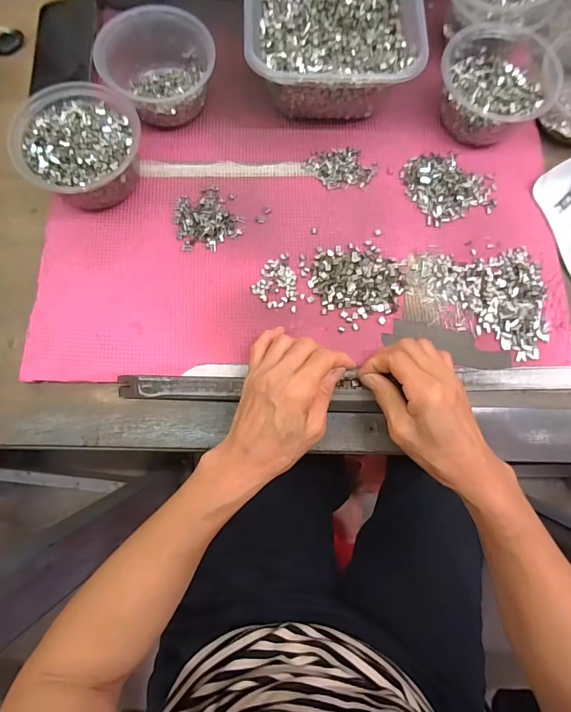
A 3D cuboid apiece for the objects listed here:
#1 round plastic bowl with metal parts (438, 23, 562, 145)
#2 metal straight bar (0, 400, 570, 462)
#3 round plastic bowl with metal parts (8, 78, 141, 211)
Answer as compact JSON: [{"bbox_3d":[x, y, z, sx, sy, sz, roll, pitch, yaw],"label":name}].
[{"bbox_3d":[0.217,-0.281,0.430,0.113,0.063,0.112,0,76,-1],"label":"round plastic bowl with metal parts"},{"bbox_3d":[0.066,0.069,0.383,0.658,0.007,0.046,1,76,0],"label":"metal straight bar"},{"bbox_3d":[-0.199,-0.203,0.404,0.111,0.060,0.114,0,76,-1],"label":"round plastic bowl with metal parts"}]

